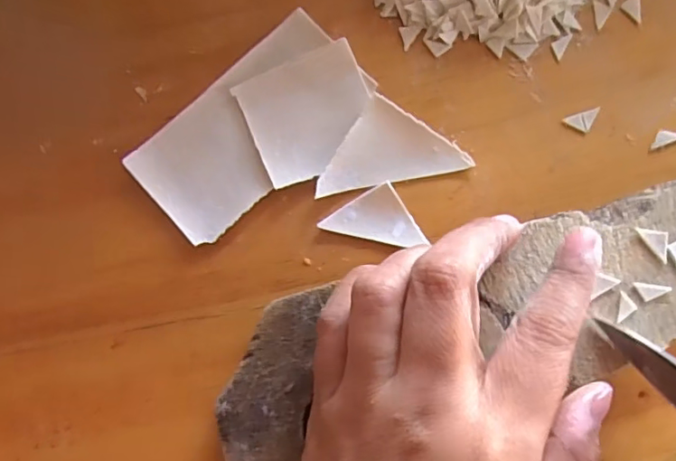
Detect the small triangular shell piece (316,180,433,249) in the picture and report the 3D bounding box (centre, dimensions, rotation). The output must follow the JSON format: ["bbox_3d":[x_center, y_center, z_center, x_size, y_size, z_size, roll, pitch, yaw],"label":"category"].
[{"bbox_3d":[0.014,0.000,0.218,0.031,0.004,0.029,-32,81,-2],"label":"small triangular shell piece"}]

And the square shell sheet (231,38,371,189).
[{"bbox_3d":[-0.011,-0.048,0.227,0.050,0.005,0.048,-24,81,-1],"label":"square shell sheet"}]

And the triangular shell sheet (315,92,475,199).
[{"bbox_3d":[0.022,-0.024,0.221,0.045,0.005,0.045,32,84,7],"label":"triangular shell sheet"}]

